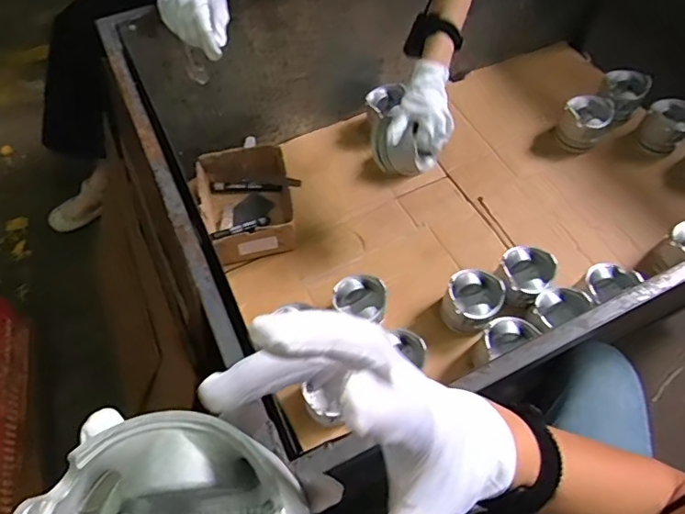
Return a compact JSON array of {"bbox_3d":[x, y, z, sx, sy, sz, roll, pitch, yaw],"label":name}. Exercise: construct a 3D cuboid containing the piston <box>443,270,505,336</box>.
[{"bbox_3d":[0.224,0.079,0.902,0.091,0.103,0.092,0,60,1],"label":"piston"}]

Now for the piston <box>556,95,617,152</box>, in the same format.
[{"bbox_3d":[0.516,-0.288,1.104,0.088,0.084,0.089,0,60,1],"label":"piston"}]

